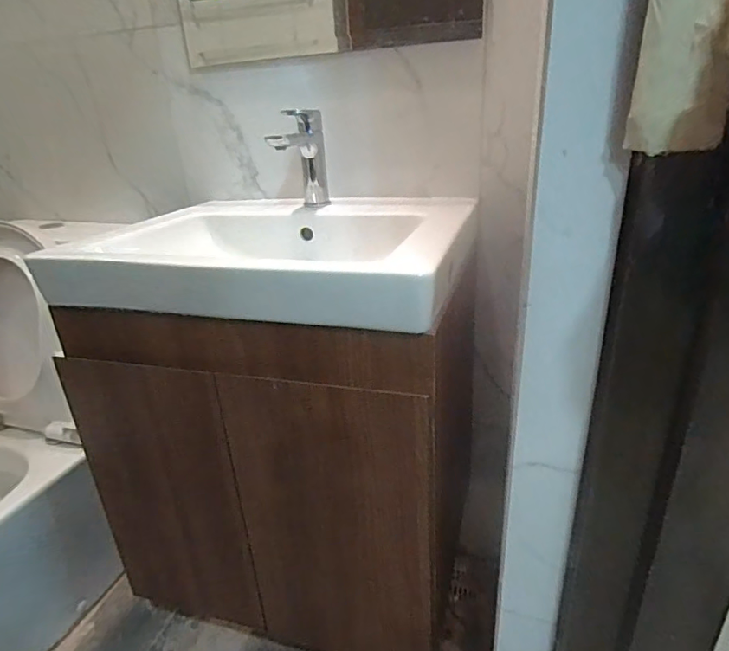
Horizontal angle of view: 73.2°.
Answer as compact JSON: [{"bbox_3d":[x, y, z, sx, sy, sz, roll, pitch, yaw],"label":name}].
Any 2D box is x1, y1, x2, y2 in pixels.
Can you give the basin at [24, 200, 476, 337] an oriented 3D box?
[{"bbox_3d":[-0.128,-0.111,0.751,0.551,0.093,0.400,5,25,16],"label":"basin"}]

